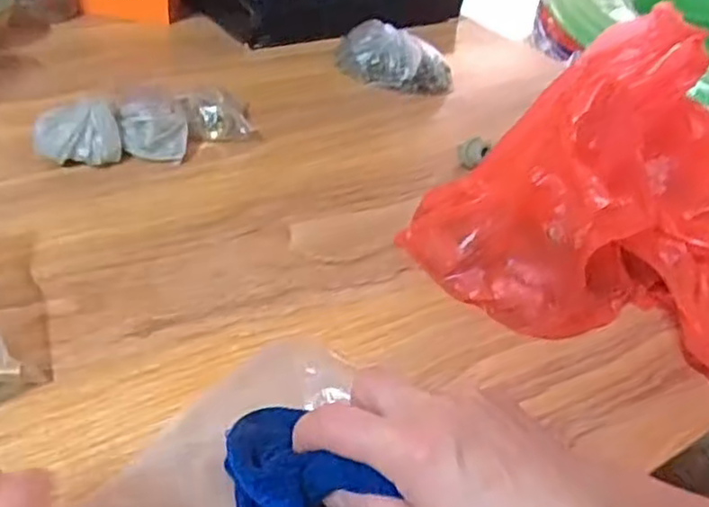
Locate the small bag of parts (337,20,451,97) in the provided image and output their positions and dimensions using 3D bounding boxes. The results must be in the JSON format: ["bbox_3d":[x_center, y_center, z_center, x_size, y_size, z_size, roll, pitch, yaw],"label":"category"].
[{"bbox_3d":[0.036,-0.195,0.719,0.119,0.049,0.055,28,39,26],"label":"small bag of parts"}]

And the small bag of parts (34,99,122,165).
[{"bbox_3d":[-0.205,-0.088,0.529,0.057,0.042,0.035,-5,37,-18],"label":"small bag of parts"}]

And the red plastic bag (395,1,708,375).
[{"bbox_3d":[0.165,-0.052,0.432,0.216,0.179,0.179,21,37,18],"label":"red plastic bag"}]

